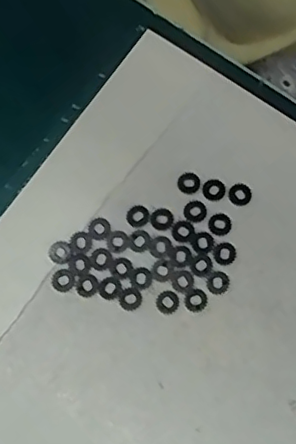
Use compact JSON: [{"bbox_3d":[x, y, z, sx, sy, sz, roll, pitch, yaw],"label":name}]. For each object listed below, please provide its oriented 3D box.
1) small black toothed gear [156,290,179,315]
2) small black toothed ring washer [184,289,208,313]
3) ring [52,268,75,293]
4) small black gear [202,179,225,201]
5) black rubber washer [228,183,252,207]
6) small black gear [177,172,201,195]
[{"bbox_3d":[0.009,0.036,0.258,0.011,0.004,0.010,0,77,2],"label":"small black toothed gear"},{"bbox_3d":[0.022,0.035,0.257,0.011,0.004,0.010,0,75,1],"label":"small black toothed ring washer"},{"bbox_3d":[-0.039,0.027,0.261,0.011,0.004,0.010,0,75,1],"label":"ring"},{"bbox_3d":[0.031,-0.015,0.267,0.011,0.004,0.011,0,75,1],"label":"small black gear"},{"bbox_3d":[0.043,-0.013,0.266,0.011,0.004,0.011,0,77,2],"label":"black rubber washer"},{"bbox_3d":[0.019,-0.019,0.268,0.011,0.004,0.011,0,77,2],"label":"small black gear"}]

